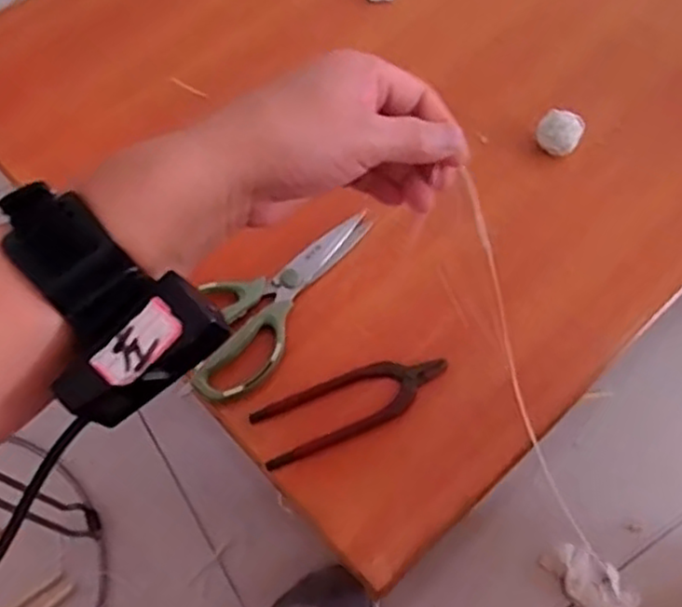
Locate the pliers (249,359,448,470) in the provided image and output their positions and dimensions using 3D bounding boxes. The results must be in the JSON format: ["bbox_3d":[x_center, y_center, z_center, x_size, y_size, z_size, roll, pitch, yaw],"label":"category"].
[{"bbox_3d":[0.009,0.075,0.555,0.152,0.010,0.049,-21,63,-8],"label":"pliers"}]

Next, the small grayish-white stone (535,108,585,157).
[{"bbox_3d":[0.196,-0.152,0.651,0.037,0.034,0.032,25,66,15],"label":"small grayish-white stone"}]

